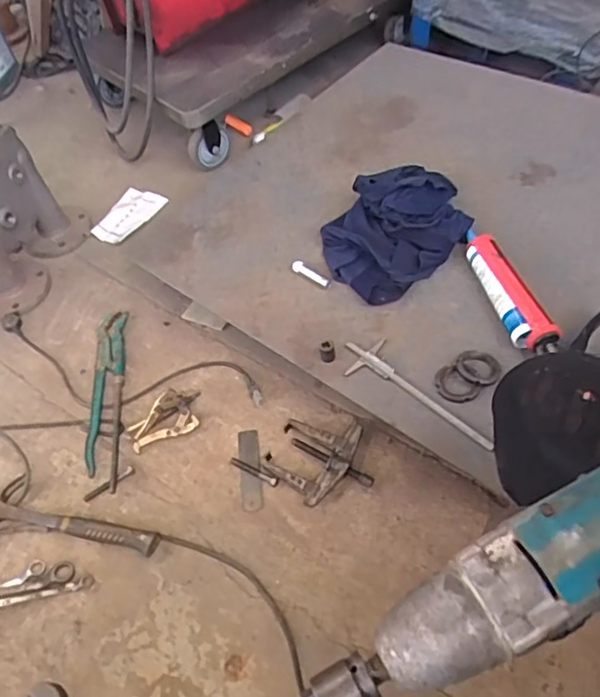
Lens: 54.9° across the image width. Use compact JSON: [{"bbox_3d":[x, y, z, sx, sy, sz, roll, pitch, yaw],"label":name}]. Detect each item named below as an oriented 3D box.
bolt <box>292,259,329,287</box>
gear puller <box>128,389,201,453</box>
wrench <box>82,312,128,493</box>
[{"bbox_3d":[0.020,-0.145,1.104,0.082,0.014,0.019,28,60,24],"label":"bolt"},{"bbox_3d":[-0.252,0.123,1.071,0.139,0.066,0.077,-20,53,-6],"label":"gear puller"},{"bbox_3d":[-0.382,0.081,1.138,0.067,0.024,0.410,-9,53,2],"label":"wrench"}]

